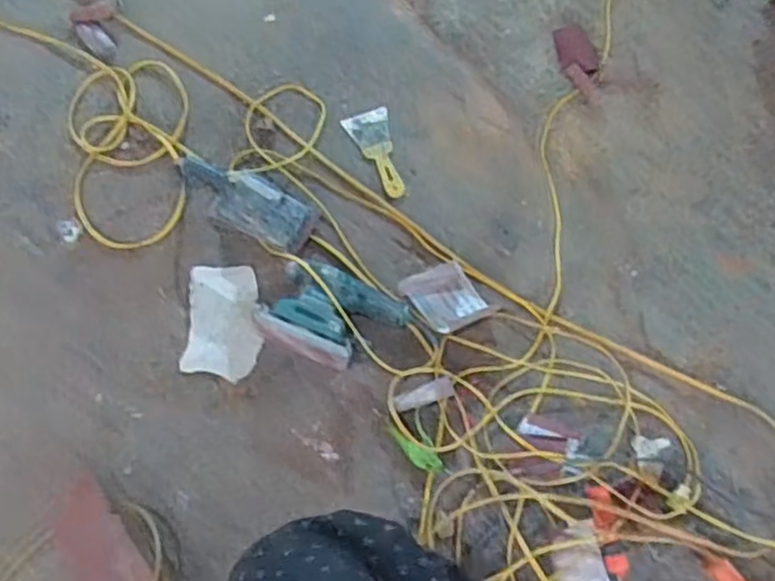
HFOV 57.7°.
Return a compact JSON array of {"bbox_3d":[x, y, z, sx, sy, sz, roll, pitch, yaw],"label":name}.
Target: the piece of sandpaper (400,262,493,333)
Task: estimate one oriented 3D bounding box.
[{"bbox_3d":[0.106,0.012,1.297,0.112,0.010,0.137,-32,75,-10],"label":"piece of sandpaper"}]

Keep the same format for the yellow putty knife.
[{"bbox_3d":[-0.026,-0.274,1.414,0.088,0.019,0.192,-12,73,-4],"label":"yellow putty knife"}]

